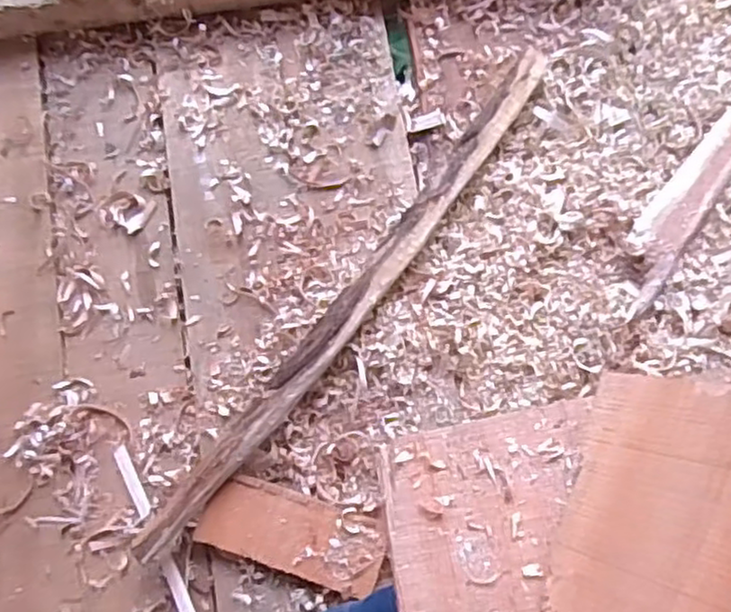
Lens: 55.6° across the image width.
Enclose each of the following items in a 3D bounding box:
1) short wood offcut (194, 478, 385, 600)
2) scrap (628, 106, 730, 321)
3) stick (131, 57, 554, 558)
[{"bbox_3d":[-0.046,0.144,0.440,0.114,0.015,0.047,18,78,3],"label":"short wood offcut"},{"bbox_3d":[0.222,-0.073,0.486,0.036,0.010,0.171,34,79,6],"label":"scrap"},{"bbox_3d":[-0.001,-0.012,0.470,0.025,0.026,0.427,37,80,7],"label":"stick"}]

